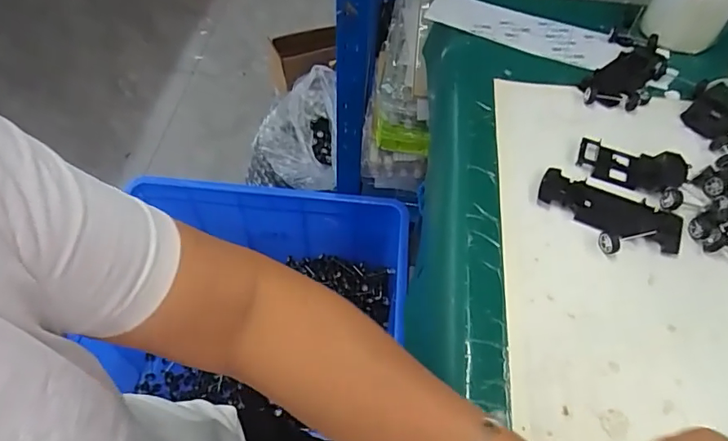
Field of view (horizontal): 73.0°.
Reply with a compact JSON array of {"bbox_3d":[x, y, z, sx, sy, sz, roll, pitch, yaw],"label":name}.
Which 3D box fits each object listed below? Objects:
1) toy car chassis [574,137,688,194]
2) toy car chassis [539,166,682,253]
[{"bbox_3d":[0.257,-0.053,0.473,0.095,0.012,0.050,16,55,9],"label":"toy car chassis"},{"bbox_3d":[0.223,-0.009,0.446,0.124,0.009,0.049,25,56,15],"label":"toy car chassis"}]

